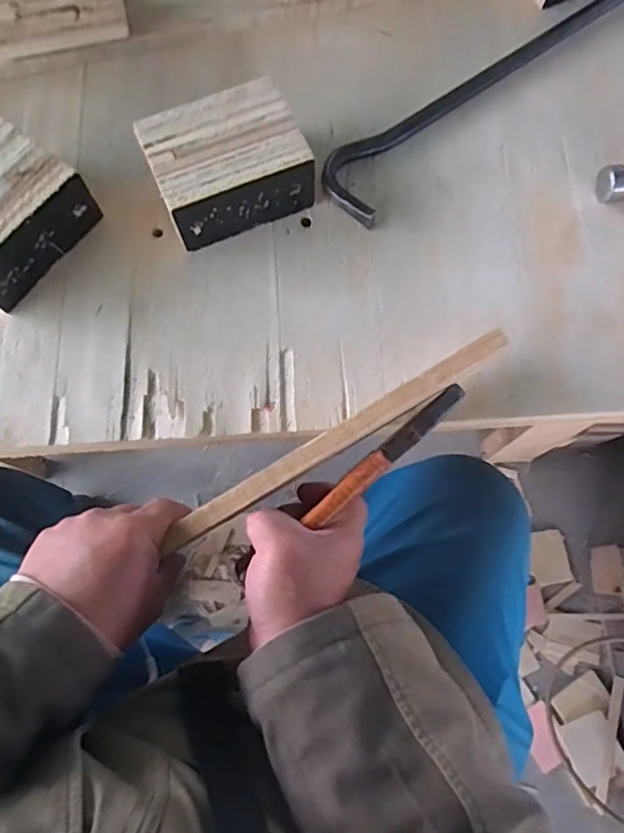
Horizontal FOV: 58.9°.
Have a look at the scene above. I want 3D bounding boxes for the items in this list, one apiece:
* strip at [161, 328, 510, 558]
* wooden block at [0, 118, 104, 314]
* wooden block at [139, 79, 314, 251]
[{"bbox_3d":[0.016,0.016,0.372,0.255,0.009,0.017,-32,74,2],"label":"strip"},{"bbox_3d":[-0.259,-0.163,0.459,0.097,0.064,0.125,36,77,12],"label":"wooden block"},{"bbox_3d":[-0.071,-0.209,0.468,0.124,0.064,0.096,-22,73,-5],"label":"wooden block"}]

